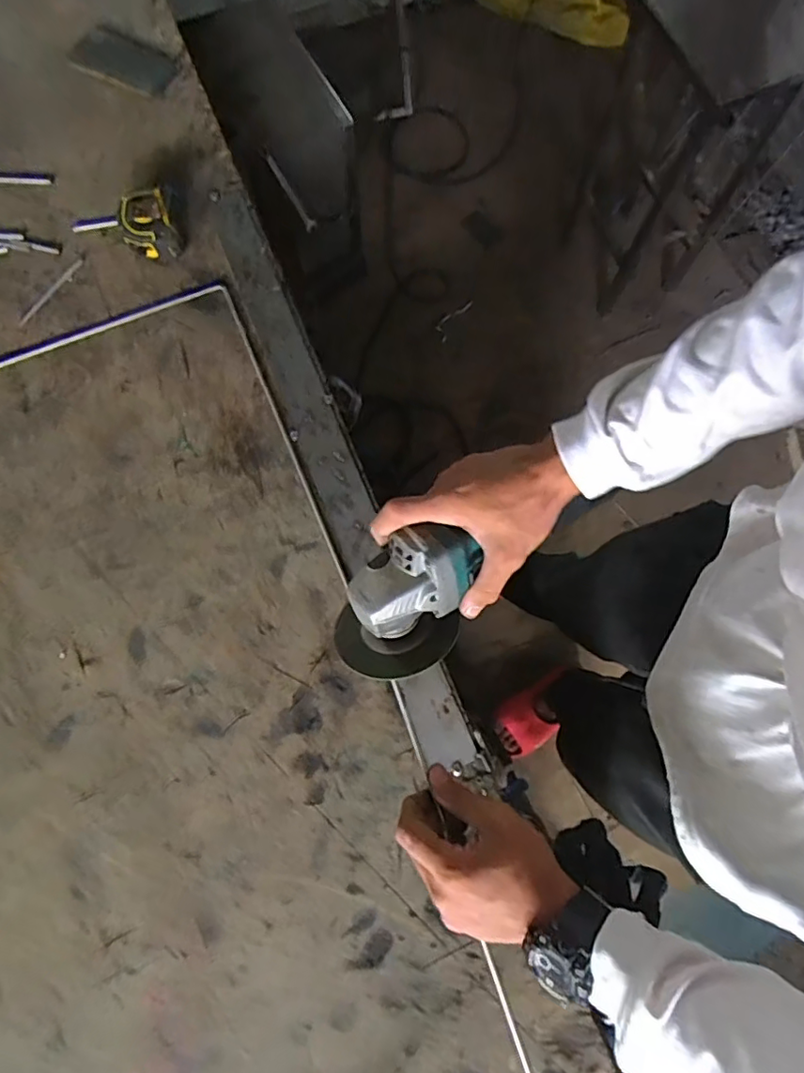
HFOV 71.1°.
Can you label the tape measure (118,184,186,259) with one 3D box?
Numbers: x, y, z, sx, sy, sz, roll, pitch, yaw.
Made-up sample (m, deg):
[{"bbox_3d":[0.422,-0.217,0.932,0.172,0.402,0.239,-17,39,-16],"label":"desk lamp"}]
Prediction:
[{"bbox_3d":[-0.288,-0.360,0.651,0.070,0.048,0.065,0,77,0],"label":"tape measure"}]

